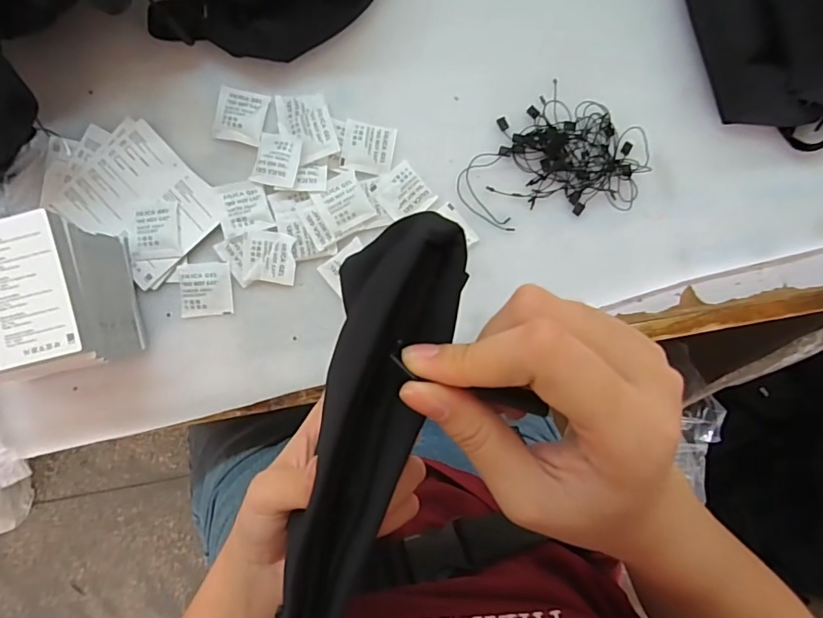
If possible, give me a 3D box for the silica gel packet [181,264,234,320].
[{"bbox_3d":[-0.160,-0.015,0.378,0.038,0.004,0.042,-3,93,-4],"label":"silica gel packet"}]

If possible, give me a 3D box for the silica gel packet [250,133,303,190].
[{"bbox_3d":[-0.104,-0.116,0.375,0.036,0.008,0.040,14,91,-5],"label":"silica gel packet"}]

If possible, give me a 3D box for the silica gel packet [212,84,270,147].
[{"bbox_3d":[-0.135,-0.153,0.384,0.039,0.008,0.042,11,92,-5],"label":"silica gel packet"}]

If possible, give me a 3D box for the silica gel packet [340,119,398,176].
[{"bbox_3d":[-0.034,-0.129,0.389,0.040,0.005,0.039,9,92,-5],"label":"silica gel packet"}]

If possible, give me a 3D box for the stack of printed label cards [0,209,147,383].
[{"bbox_3d":[-0.261,-0.005,0.333,0.101,0.078,0.097,-11,93,-4],"label":"stack of printed label cards"}]

